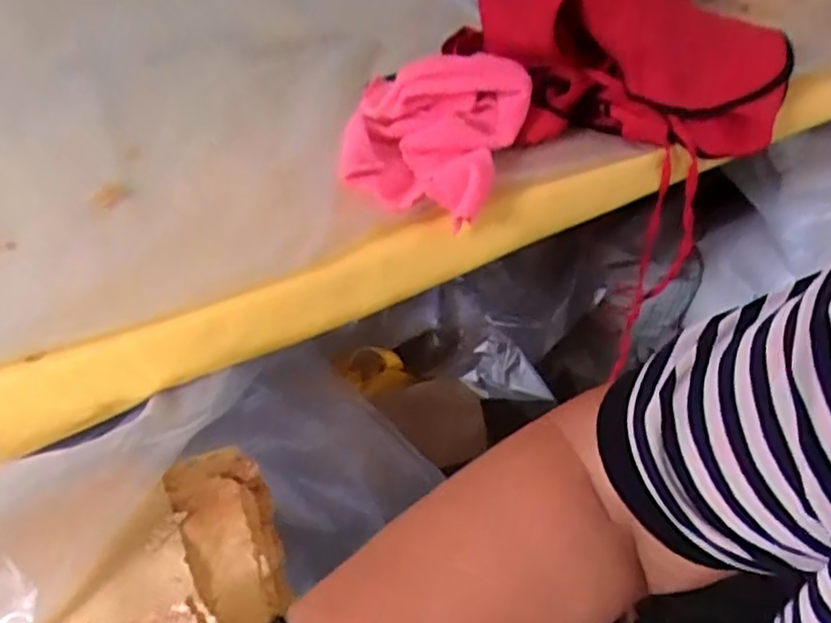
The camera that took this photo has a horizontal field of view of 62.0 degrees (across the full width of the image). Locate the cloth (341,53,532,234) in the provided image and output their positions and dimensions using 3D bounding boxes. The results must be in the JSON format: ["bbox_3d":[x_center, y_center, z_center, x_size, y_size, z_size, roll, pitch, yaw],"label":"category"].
[{"bbox_3d":[0.006,-0.187,0.661,0.174,0.074,0.195,17,53,19],"label":"cloth"}]

